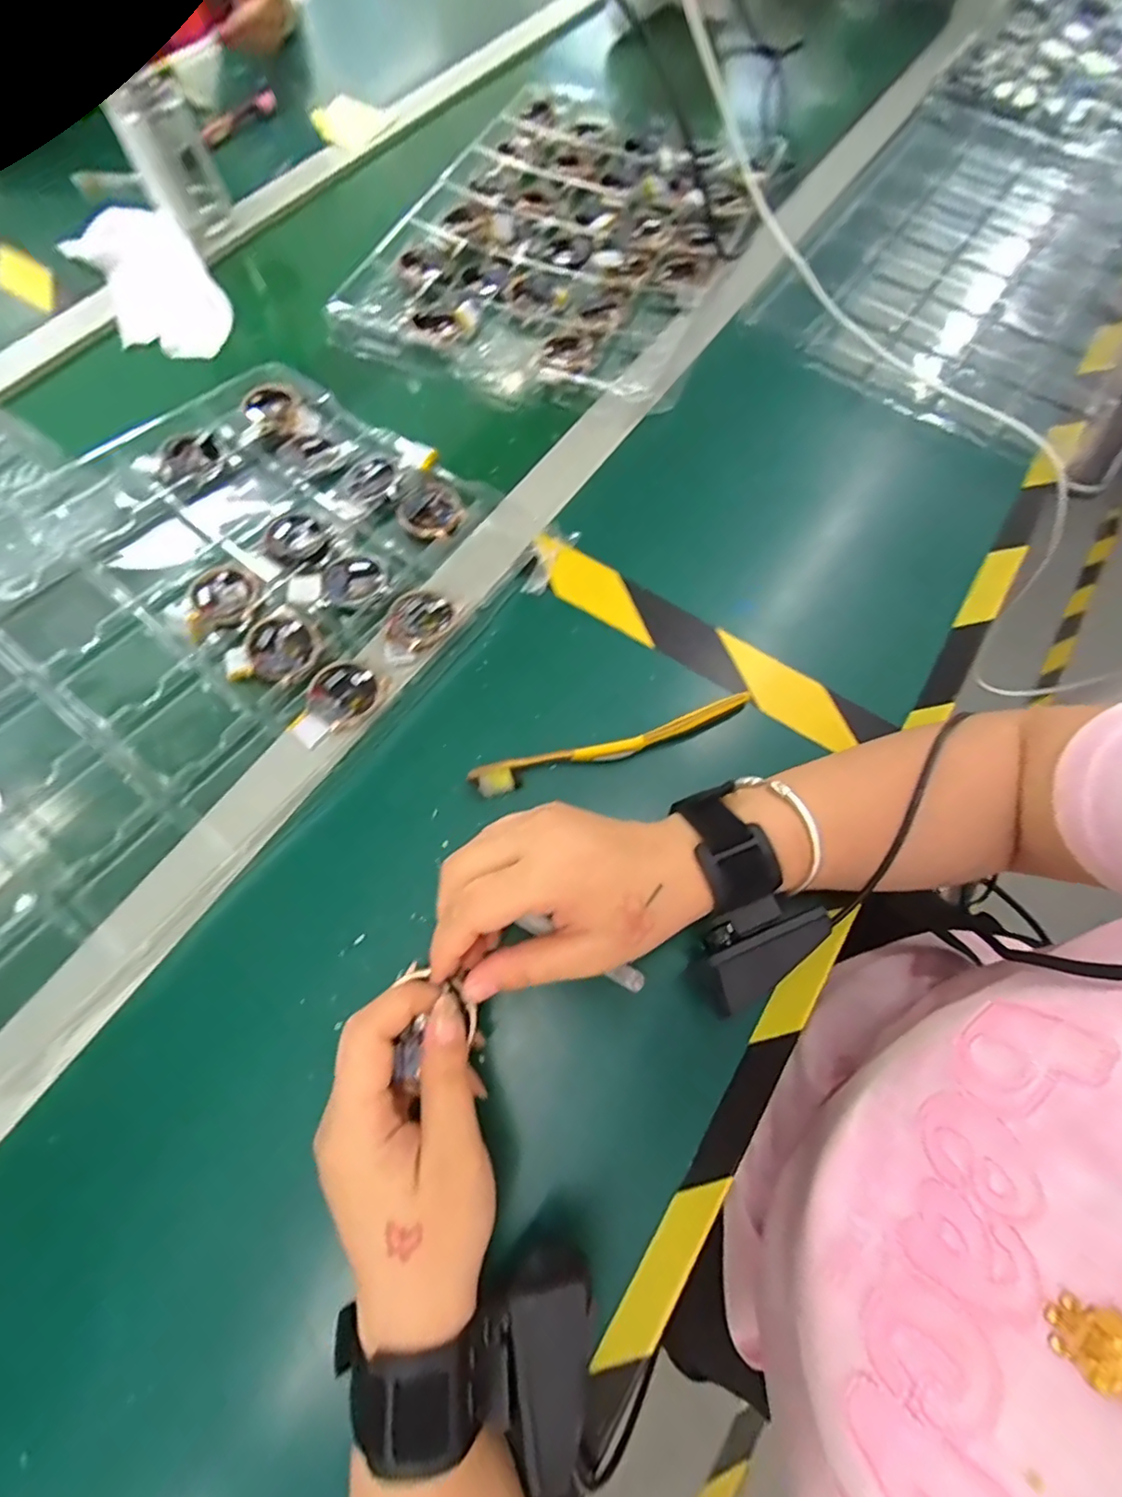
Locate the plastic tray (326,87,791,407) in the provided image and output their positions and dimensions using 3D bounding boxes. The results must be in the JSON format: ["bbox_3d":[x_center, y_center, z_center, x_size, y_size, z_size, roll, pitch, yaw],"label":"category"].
[{"bbox_3d":[0.021,-0.503,0.544,0.315,0.027,0.463,24,69,8],"label":"plastic tray"}]

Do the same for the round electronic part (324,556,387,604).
[{"bbox_3d":[-0.143,-0.119,0.400,0.040,0.007,0.040,0,68,0],"label":"round electronic part"}]

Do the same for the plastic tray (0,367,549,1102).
[{"bbox_3d":[-0.269,-0.086,0.367,0.329,0.031,0.435,37,72,12],"label":"plastic tray"}]

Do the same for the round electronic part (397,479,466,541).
[{"bbox_3d":[-0.095,-0.172,0.419,0.045,0.011,0.050,-24,70,-10],"label":"round electronic part"}]

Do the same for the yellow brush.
[{"bbox_3d":[0.034,-0.002,0.354,0.178,0.013,0.016,-17,69,-7],"label":"yellow brush"}]

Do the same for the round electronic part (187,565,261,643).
[{"bbox_3d":[-0.228,-0.103,0.386,0.041,0.014,0.053,-11,68,-5],"label":"round electronic part"}]

